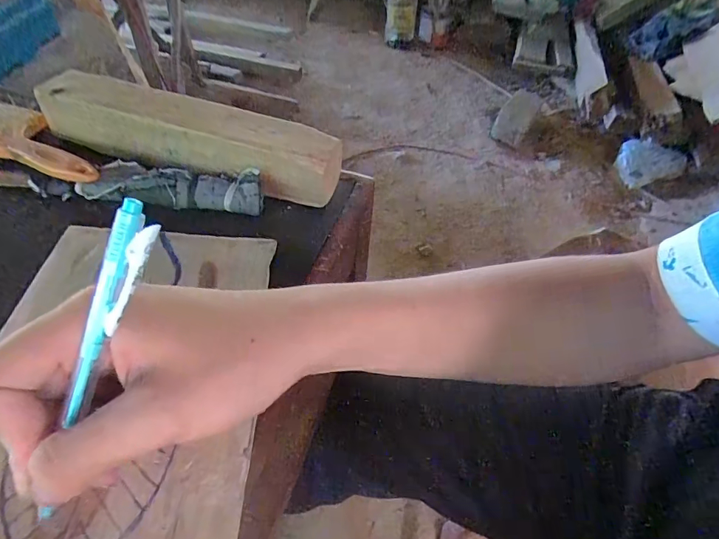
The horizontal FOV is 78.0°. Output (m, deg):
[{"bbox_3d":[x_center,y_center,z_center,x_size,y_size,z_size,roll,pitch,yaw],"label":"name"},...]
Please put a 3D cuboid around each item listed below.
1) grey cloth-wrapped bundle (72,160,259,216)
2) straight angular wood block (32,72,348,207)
[{"bbox_3d":[-0.138,-0.063,0.331,0.128,0.025,0.027,6,47,0],"label":"grey cloth-wrapped bundle"},{"bbox_3d":[-0.131,-0.108,0.355,0.252,0.048,0.047,14,47,8],"label":"straight angular wood block"}]

